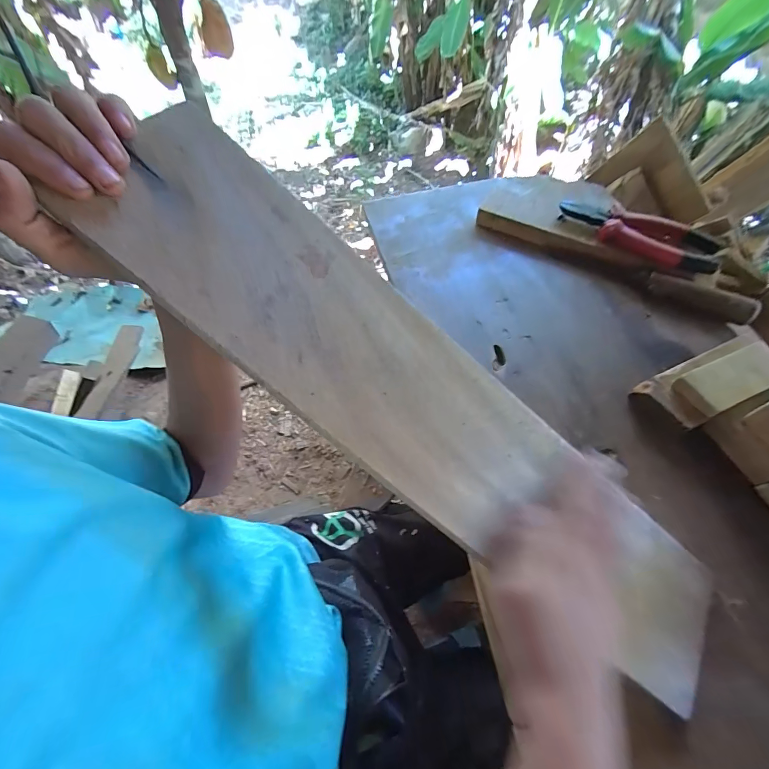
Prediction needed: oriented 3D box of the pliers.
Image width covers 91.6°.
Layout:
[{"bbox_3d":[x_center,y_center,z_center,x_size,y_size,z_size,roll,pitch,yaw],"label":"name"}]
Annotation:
[{"bbox_3d":[0.312,-0.190,0.459,0.181,0.019,0.065,33,69,15],"label":"pliers"}]

